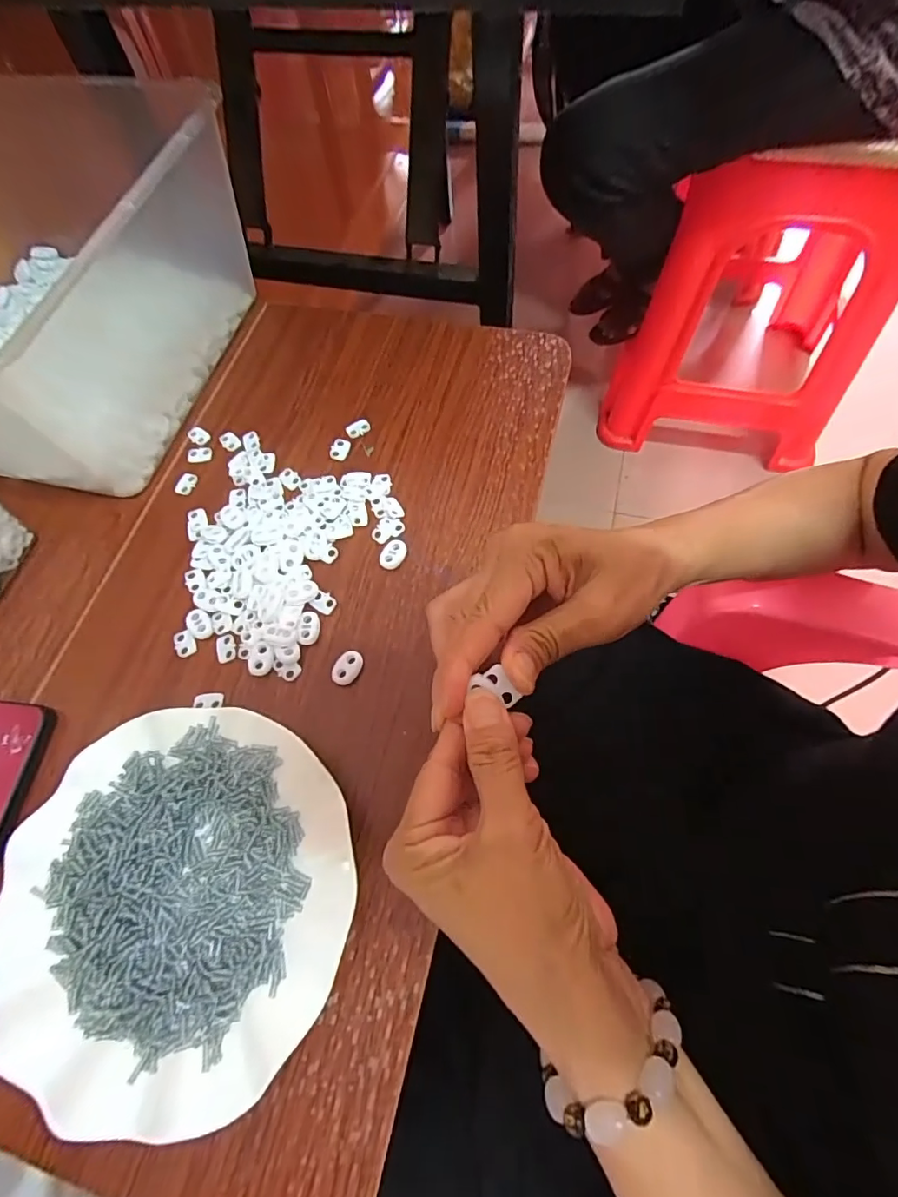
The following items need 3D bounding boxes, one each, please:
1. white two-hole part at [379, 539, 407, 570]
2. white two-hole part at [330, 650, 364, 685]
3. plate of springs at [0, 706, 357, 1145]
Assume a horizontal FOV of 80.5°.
[{"bbox_3d":[-0.039,-0.031,0.369,0.017,0.004,0.022,37,71,17],"label":"white two-hole part"},{"bbox_3d":[-0.064,0.044,0.336,0.016,0.004,0.023,22,67,11],"label":"white two-hole part"},{"bbox_3d":[-0.143,0.154,0.278,0.179,0.020,0.181,0,65,1],"label":"plate of springs"}]

